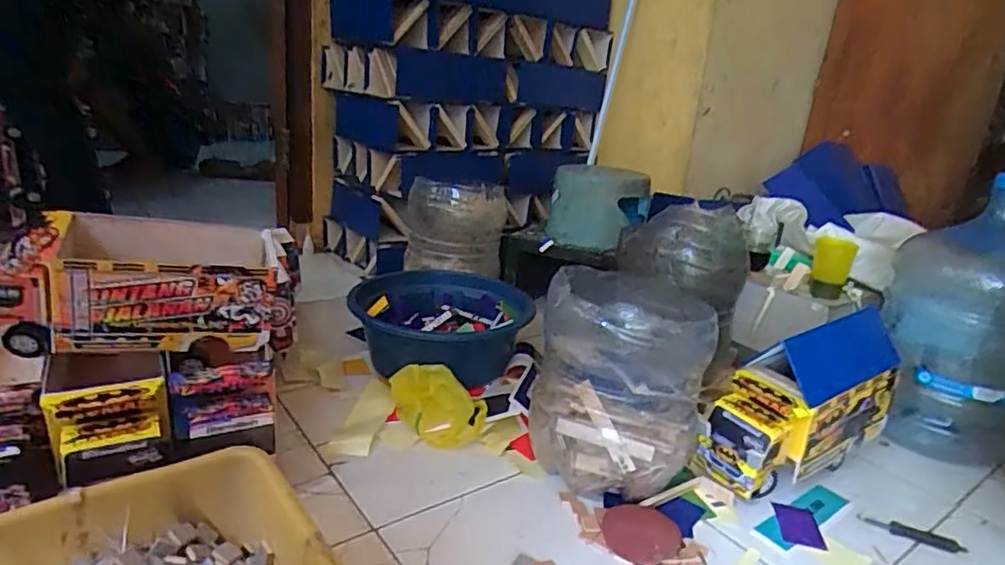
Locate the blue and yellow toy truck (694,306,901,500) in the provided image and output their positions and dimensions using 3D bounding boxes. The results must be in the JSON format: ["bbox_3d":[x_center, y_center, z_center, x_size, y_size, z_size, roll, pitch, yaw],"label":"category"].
[{"bbox_3d":[0.460,0.187,0.934,0.314,0.242,0.111,-4,21,-27],"label":"blue and yellow toy truck"}]

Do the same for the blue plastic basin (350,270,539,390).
[{"bbox_3d":[-0.099,0.082,1.240,0.376,0.117,0.376,5,18,-2],"label":"blue plastic basin"}]

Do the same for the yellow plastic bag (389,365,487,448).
[{"bbox_3d":[-0.108,0.200,0.974,0.159,0.100,0.081,7,18,5],"label":"yellow plastic bag"}]

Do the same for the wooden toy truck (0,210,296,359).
[{"bbox_3d":[-0.478,0.004,0.813,0.334,0.157,0.138,0,19,-17],"label":"wooden toy truck"}]

